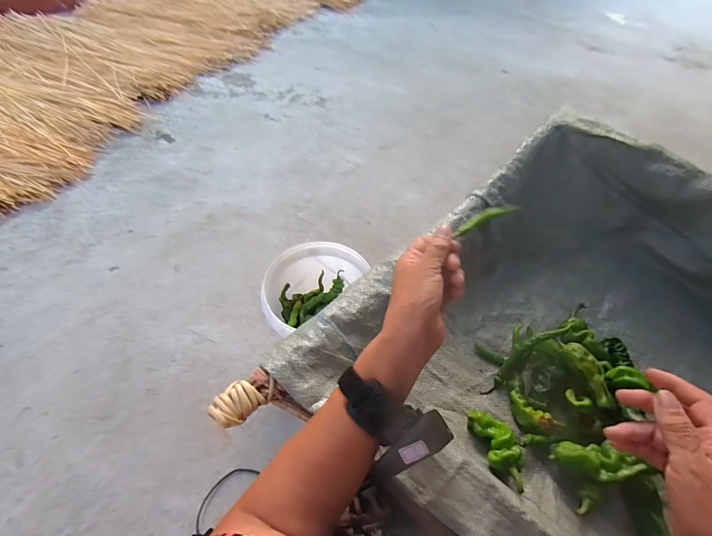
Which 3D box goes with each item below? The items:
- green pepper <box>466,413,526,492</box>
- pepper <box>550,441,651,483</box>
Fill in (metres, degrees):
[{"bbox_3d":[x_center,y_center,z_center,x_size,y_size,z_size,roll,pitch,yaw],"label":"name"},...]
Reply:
[{"bbox_3d":[0.159,0.195,0.378,0.036,0.019,0.084,-14,38,-14],"label":"green pepper"},{"bbox_3d":[0.262,0.210,0.370,0.081,0.021,0.033,1,53,18],"label":"pepper"}]

